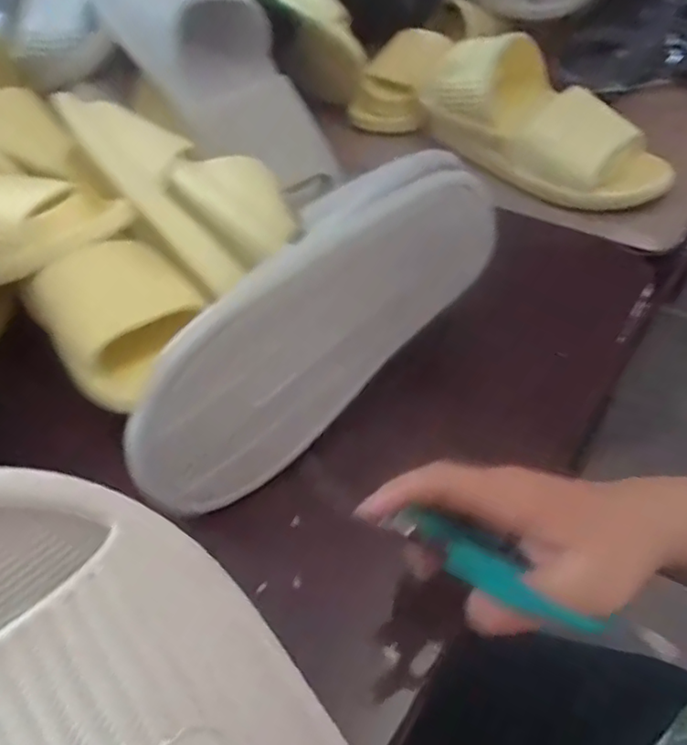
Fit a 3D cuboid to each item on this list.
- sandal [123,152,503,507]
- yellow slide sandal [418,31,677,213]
[{"bbox_3d":[-0.024,-0.043,0.403,0.294,0.116,0.088,-39,35,-14],"label":"sandal"},{"bbox_3d":[0.186,-0.243,0.578,0.270,0.094,0.094,38,62,16],"label":"yellow slide sandal"}]

